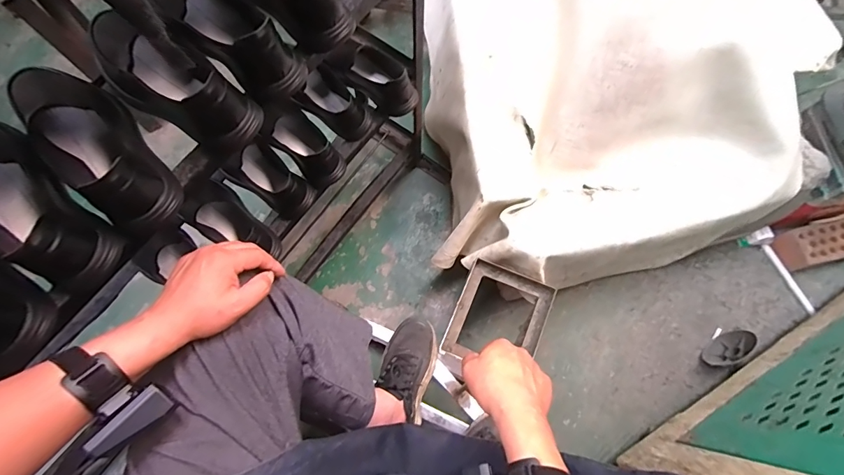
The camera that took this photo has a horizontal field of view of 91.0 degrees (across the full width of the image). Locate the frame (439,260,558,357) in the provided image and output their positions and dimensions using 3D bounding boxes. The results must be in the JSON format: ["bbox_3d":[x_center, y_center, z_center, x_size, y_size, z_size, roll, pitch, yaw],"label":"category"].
[{"bbox_3d":[0.170,0.179,0.913,0.193,0.026,0.226,22,73,8],"label":"frame"}]

